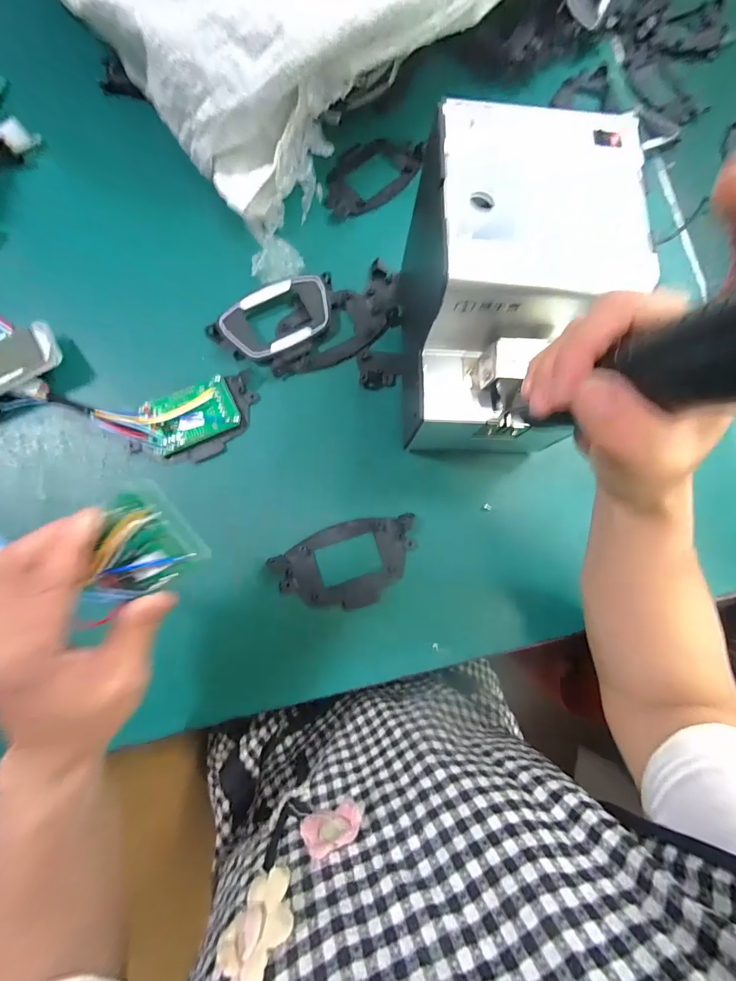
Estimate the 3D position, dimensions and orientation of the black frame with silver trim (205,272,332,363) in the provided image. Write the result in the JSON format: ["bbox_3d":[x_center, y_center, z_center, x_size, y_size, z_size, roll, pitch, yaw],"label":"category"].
[{"bbox_3d":[-0.080,-0.156,0.334,0.120,0.011,0.060,-31,85,-8],"label":"black frame with silver trim"}]

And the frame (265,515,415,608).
[{"bbox_3d":[-0.015,0.063,0.309,0.120,0.008,0.070,-15,83,-7],"label":"frame"}]

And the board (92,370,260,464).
[{"bbox_3d":[-0.149,-0.057,0.311,0.115,0.024,0.061,-26,96,-14],"label":"board"}]

